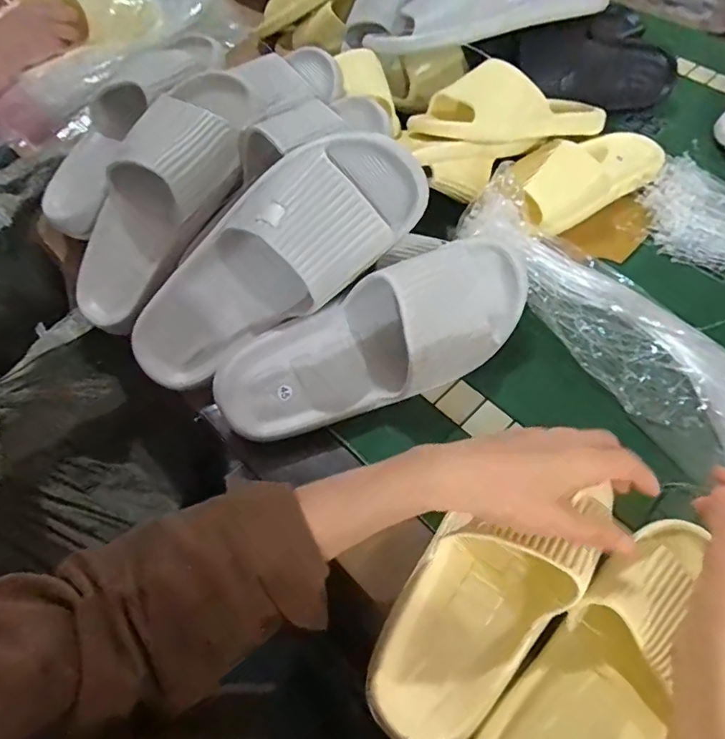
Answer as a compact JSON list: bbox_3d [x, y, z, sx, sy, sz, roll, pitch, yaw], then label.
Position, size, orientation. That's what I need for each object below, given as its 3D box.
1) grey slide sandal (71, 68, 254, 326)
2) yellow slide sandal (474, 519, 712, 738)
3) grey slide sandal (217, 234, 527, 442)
[{"bbox_3d":[-0.199,-0.166,0.490,0.112,0.076,0.266,34,94,20],"label":"grey slide sandal"},{"bbox_3d":[0.162,0.195,0.332,0.084,0.054,0.231,36,73,21],"label":"yellow slide sandal"},{"bbox_3d":[0.018,-0.027,0.441,0.288,0.085,0.115,-22,102,-6],"label":"grey slide sandal"}]

